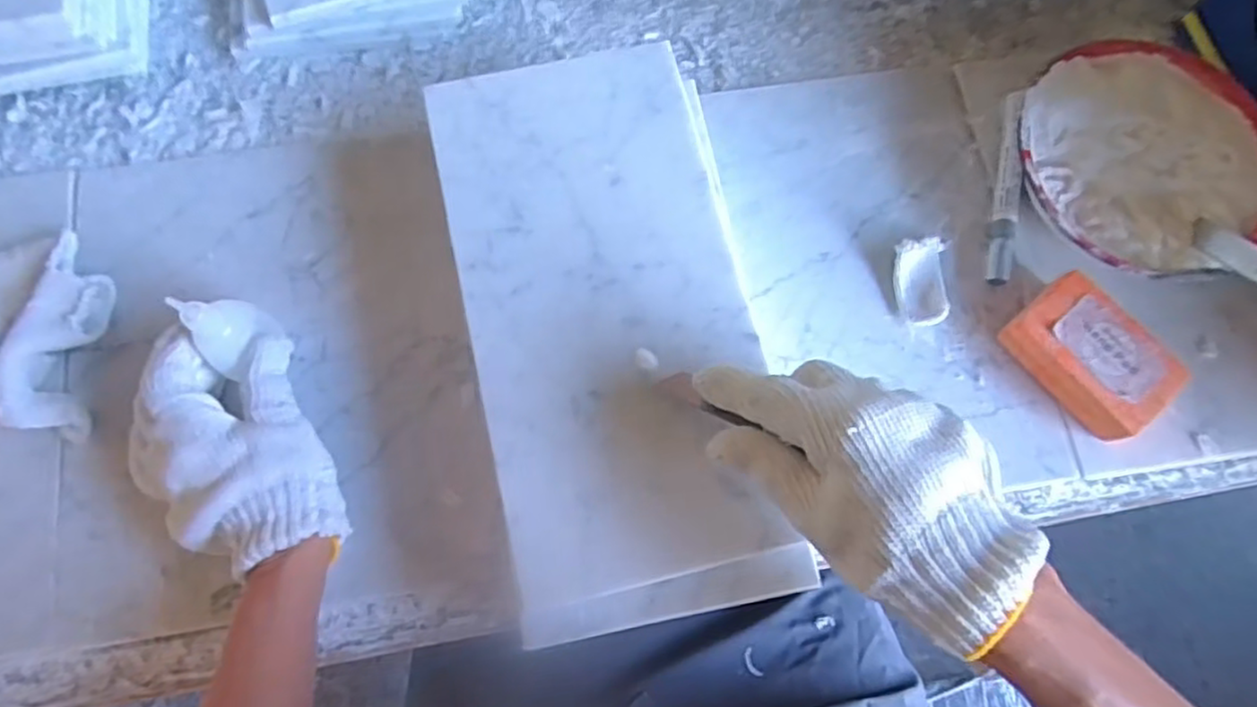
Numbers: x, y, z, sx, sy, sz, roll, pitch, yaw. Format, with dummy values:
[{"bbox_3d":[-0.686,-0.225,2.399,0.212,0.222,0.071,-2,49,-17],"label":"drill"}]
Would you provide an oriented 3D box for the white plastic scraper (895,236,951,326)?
[{"bbox_3d":[0.191,-0.047,0.450,0.033,0.019,0.058,1,72,0],"label":"white plastic scraper"}]

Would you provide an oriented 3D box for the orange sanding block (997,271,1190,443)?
[{"bbox_3d":[0.289,0.001,0.433,0.065,0.032,0.093,-37,77,-11],"label":"orange sanding block"}]

